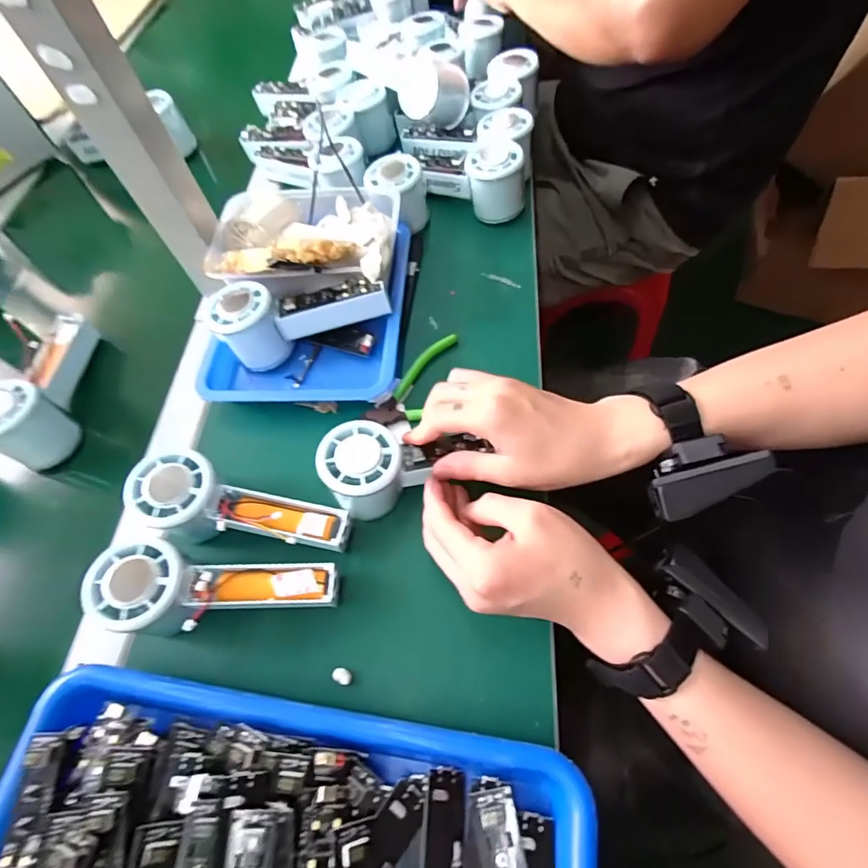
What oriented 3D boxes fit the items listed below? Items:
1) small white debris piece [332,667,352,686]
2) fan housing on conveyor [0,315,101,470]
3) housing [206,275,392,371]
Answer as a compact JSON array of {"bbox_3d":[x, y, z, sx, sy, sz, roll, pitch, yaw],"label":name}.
[{"bbox_3d":[-0.061,0.162,0.317,0.013,0.004,0.009,27,68,18],"label":"small white debris piece"},{"bbox_3d":[-0.352,-0.048,0.425,0.047,0.059,0.147,-12,62,-1],"label":"fan housing on conveyor"},{"bbox_3d":[-0.114,-0.102,0.419,0.151,0.055,0.057,-9,63,0],"label":"housing"}]

